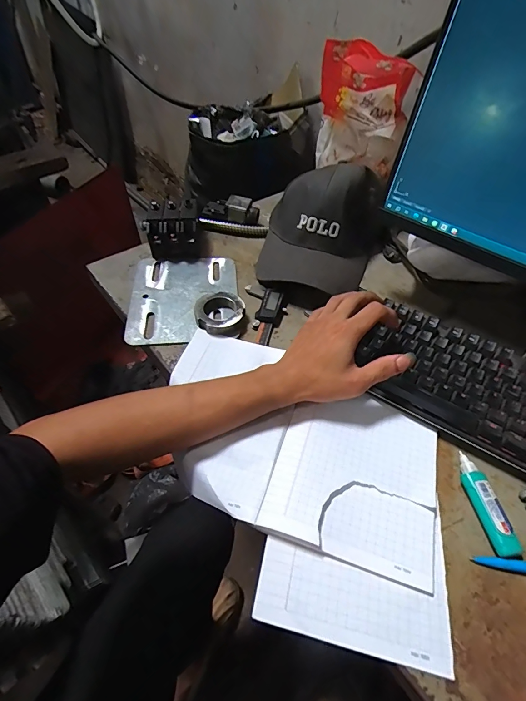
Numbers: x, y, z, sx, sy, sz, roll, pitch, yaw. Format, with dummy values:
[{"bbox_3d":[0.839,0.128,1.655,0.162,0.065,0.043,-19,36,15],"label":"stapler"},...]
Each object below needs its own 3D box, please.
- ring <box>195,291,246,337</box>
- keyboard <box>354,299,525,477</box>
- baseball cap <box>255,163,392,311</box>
[{"bbox_3d":[-0.057,-0.050,0.488,0.065,0.022,0.066,1,50,-2],"label":"ring"},{"bbox_3d":[0.293,0.067,0.388,0.371,0.048,0.133,29,54,20],"label":"keyboard"},{"bbox_3d":[0.088,-0.183,0.541,0.174,0.122,0.206,18,51,12],"label":"baseball cap"}]

